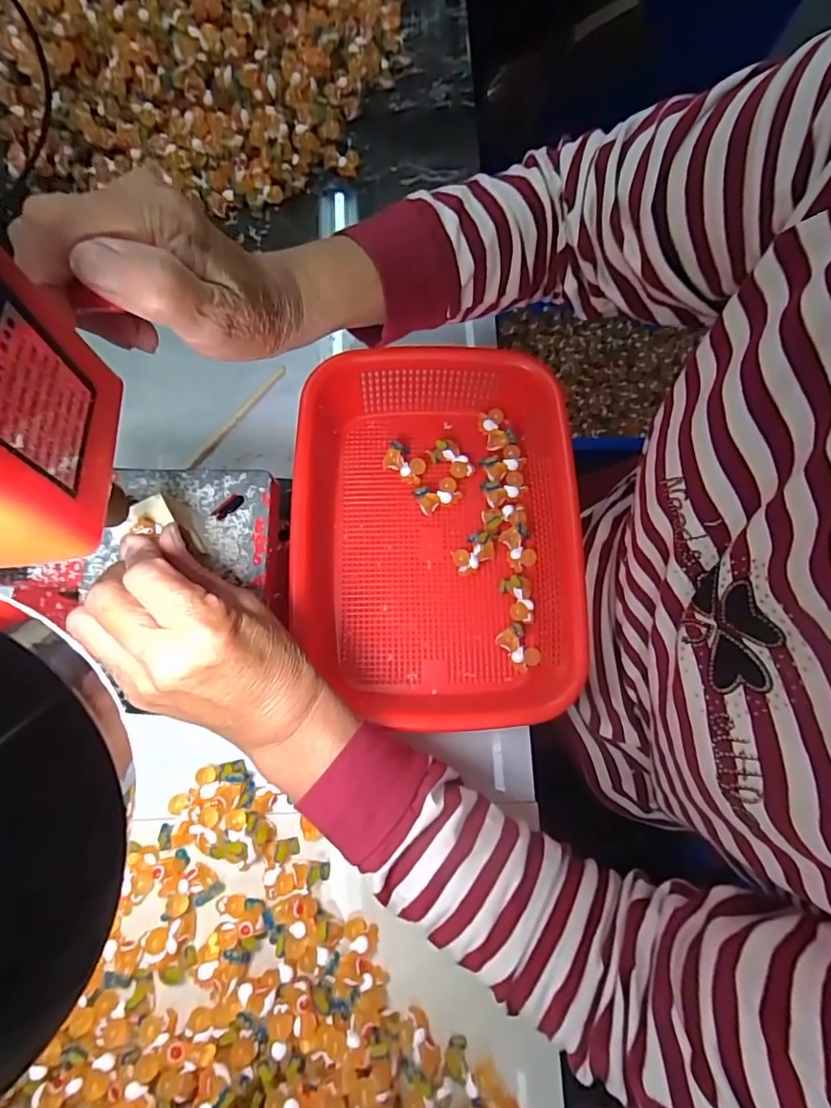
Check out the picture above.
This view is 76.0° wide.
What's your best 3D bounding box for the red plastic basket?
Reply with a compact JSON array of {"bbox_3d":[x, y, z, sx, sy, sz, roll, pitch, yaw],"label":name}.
[{"bbox_3d":[0.017,-0.013,0.367,0.204,0.058,0.249,-1,76,-2],"label":"red plastic basket"}]

